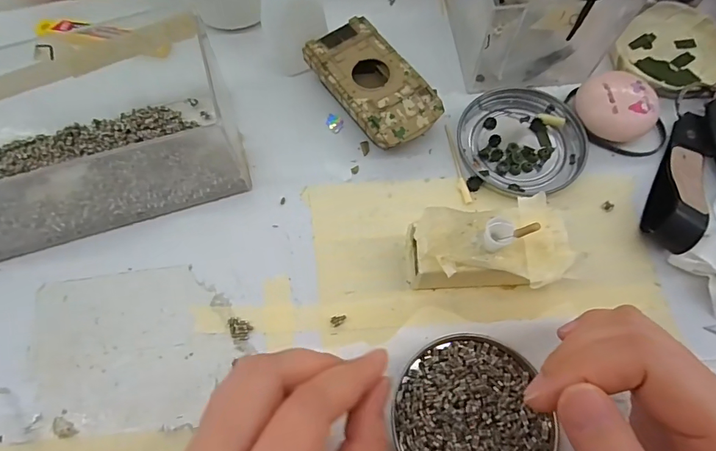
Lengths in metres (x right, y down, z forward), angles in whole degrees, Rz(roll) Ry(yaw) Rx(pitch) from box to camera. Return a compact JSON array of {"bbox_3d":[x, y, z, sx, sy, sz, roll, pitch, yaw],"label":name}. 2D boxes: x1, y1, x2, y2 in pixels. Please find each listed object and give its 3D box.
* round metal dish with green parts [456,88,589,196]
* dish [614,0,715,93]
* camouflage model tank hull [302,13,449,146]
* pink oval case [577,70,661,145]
[{"bbox_3d":[0.105,-0.056,0.278,0.072,0.008,0.076,-1,68,2],"label":"round metal dish with green parts"},{"bbox_3d":[0.219,-0.124,0.303,0.081,0.015,0.069,-27,69,-9],"label":"dish"},{"bbox_3d":[0.009,-0.090,0.287,0.054,0.026,0.095,-35,71,-12],"label":"camouflage model tank hull"},{"bbox_3d":[0.165,-0.076,0.276,0.040,0.023,0.046,-31,70,-10],"label":"pink oval case"}]

